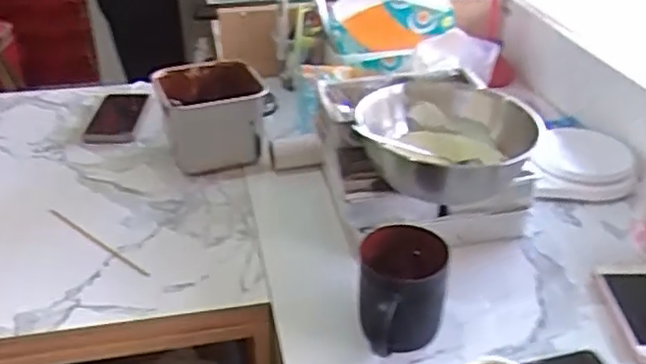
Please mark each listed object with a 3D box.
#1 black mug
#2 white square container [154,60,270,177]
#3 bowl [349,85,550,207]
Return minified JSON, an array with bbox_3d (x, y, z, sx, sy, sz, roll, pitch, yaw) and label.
[{"bbox_3d":[0.074,0.109,0.632,0.082,0.098,0.098,0,31,2],"label":"black mug"},{"bbox_3d":[-0.161,-0.093,0.949,0.122,0.113,0.158,-11,32,-16],"label":"white square container"},{"bbox_3d":[0.129,-0.037,0.743,0.182,0.095,0.182,-1,31,0],"label":"bowl"}]

